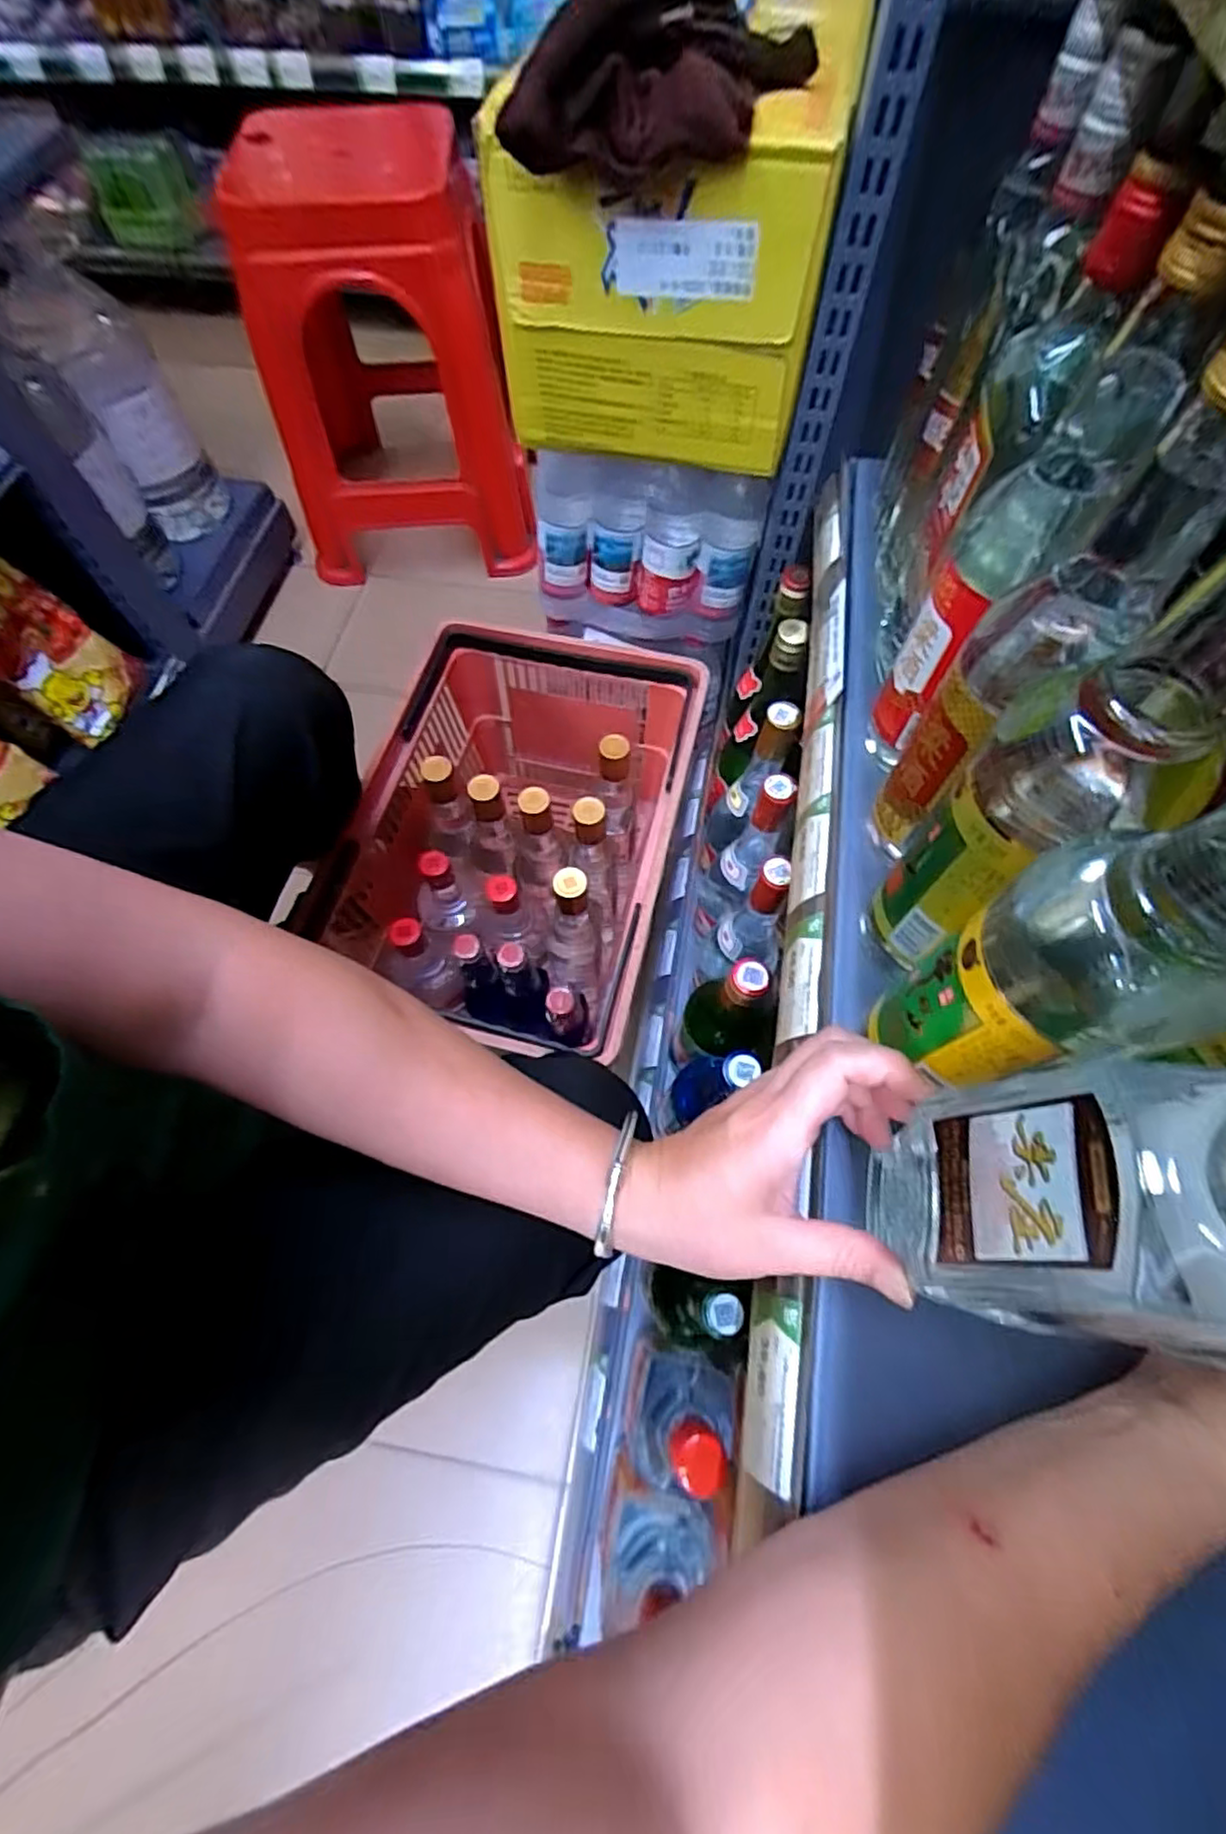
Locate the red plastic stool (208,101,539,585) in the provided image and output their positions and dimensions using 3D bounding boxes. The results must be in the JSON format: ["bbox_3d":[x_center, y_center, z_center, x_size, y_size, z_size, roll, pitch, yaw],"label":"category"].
[{"bbox_3d":[-0.373,-0.905,1.080,0.378,0.490,0.453,-11,65,-5],"label":"red plastic stool"}]

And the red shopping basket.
[{"bbox_3d":[-0.095,-0.089,0.791,0.322,0.267,0.415,12,66,6],"label":"red shopping basket"}]

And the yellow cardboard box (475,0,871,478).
[{"bbox_3d":[0.042,-0.586,0.572,0.244,0.211,0.324,5,65,3],"label":"yellow cardboard box"}]

